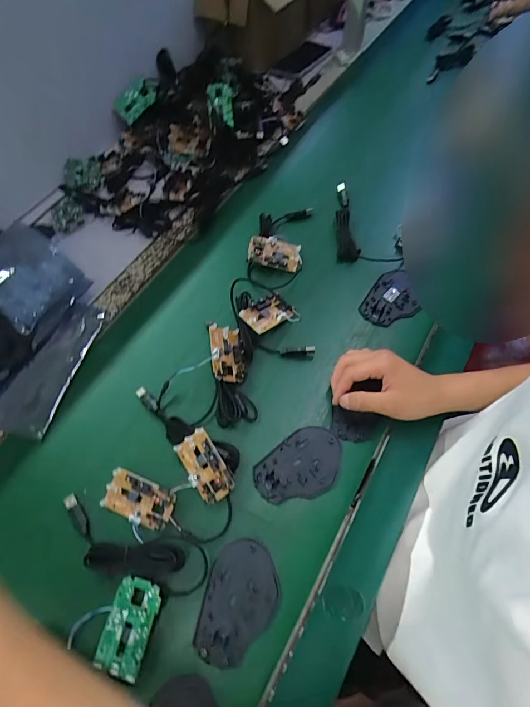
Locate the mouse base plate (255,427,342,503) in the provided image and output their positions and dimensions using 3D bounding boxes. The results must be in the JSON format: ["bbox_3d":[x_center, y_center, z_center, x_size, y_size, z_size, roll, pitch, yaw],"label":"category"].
[{"bbox_3d":[0.043,0.133,0.453,0.107,0.005,0.071,-37,67,-18],"label":"mouse base plate"}]

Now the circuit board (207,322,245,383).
[{"bbox_3d":[-0.050,-0.002,0.506,0.046,0.010,0.079,10,56,-30],"label":"circuit board"}]

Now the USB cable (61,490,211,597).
[{"bbox_3d":[-0.147,0.206,0.409,0.173,0.015,0.056,15,63,9],"label":"USB cable"}]

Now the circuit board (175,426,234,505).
[{"bbox_3d":[-0.070,0.130,0.445,0.044,0.010,0.080,-41,70,12],"label":"circuit board"}]

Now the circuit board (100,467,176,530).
[{"bbox_3d":[-0.142,0.162,0.430,0.077,0.011,0.044,22,64,12],"label":"circuit board"}]

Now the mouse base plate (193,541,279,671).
[{"bbox_3d":[-0.026,0.250,0.390,0.071,0.004,0.108,15,63,9],"label":"mouse base plate"}]

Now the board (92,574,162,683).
[{"bbox_3d":[-0.132,0.263,0.376,0.045,0.012,0.074,14,63,8],"label":"board"}]

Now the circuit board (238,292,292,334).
[{"bbox_3d":[0.002,-0.058,0.544,0.067,0.015,0.048,-32,66,-15],"label":"circuit board"}]

